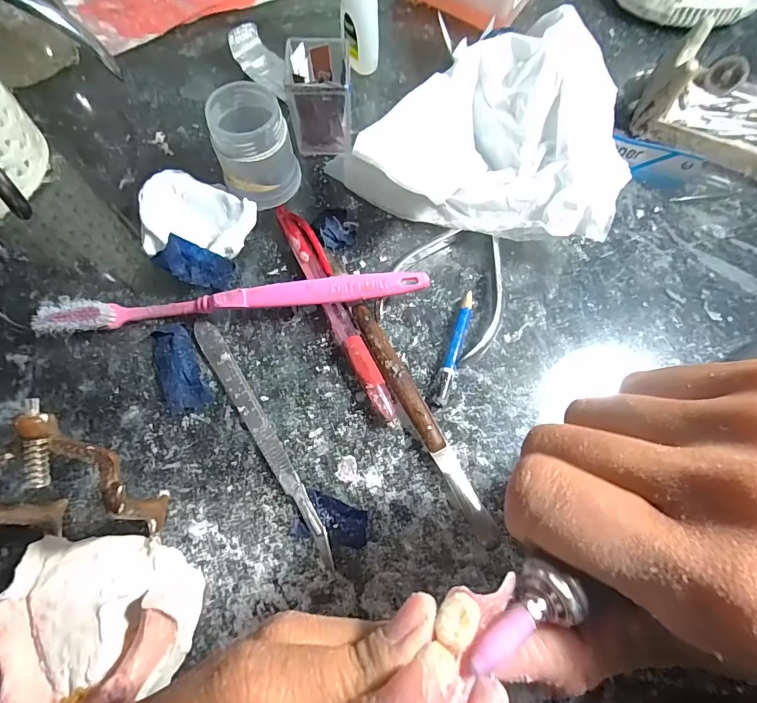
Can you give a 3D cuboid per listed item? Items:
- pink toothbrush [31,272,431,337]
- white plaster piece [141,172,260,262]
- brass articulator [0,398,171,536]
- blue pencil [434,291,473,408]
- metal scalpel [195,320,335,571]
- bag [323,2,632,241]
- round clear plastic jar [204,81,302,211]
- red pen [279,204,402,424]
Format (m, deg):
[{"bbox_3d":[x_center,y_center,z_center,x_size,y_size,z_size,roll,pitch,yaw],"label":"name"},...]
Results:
[{"bbox_3d":[-0.072,-0.024,0.232,0.192,0.020,0.015,-7,72,-4],"label":"pink toothbrush"},{"bbox_3d":[-0.100,-0.070,0.247,0.057,0.021,0.047,15,72,3],"label":"white plaster piece"},{"bbox_3d":[-0.124,0.050,0.181,0.057,0.067,0.044,-1,71,-2],"label":"brass articulator"},{"bbox_3d":[0.040,-0.002,0.233,0.007,0.007,0.066,18,72,5],"label":"blue pencil"},{"bbox_3d":[-0.056,0.039,0.218,0.012,0.004,0.135,-31,75,-11],"label":"metal scalpel"},{"bbox_3d":[0.053,-0.123,0.247,0.152,0.057,0.117,8,71,1],"label":"bag"},{"bbox_3d":[-0.068,-0.112,0.247,0.040,0.052,0.043,0,71,-1],"label":"round clear plastic jar"},{"bbox_3d":[-0.023,-0.023,0.237,0.014,0.011,0.133,-23,74,-9],"label":"red pen"}]

